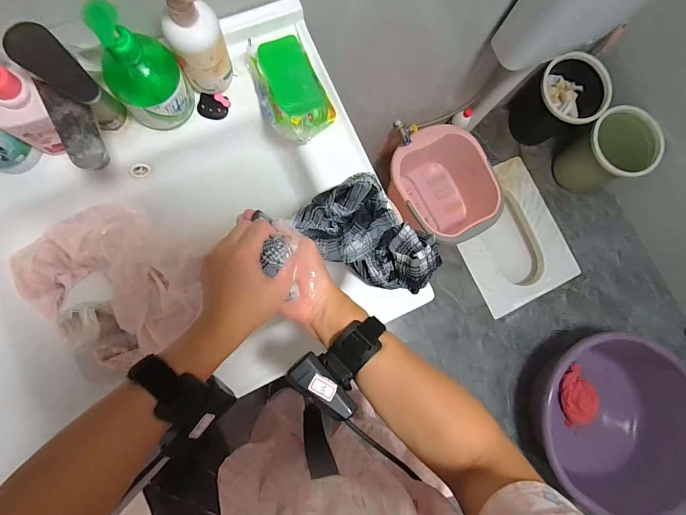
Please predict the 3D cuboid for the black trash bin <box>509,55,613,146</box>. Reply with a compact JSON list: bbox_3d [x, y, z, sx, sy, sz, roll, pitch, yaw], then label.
[{"bbox_3d":[0.839,-0.599,1.357,0.231,0.295,0.251,-32,87,-9],"label":"black trash bin"}]

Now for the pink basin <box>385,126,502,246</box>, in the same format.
[{"bbox_3d":[0.339,-0.233,1.224,0.333,0.244,0.382,-24,86,-8],"label":"pink basin"}]

